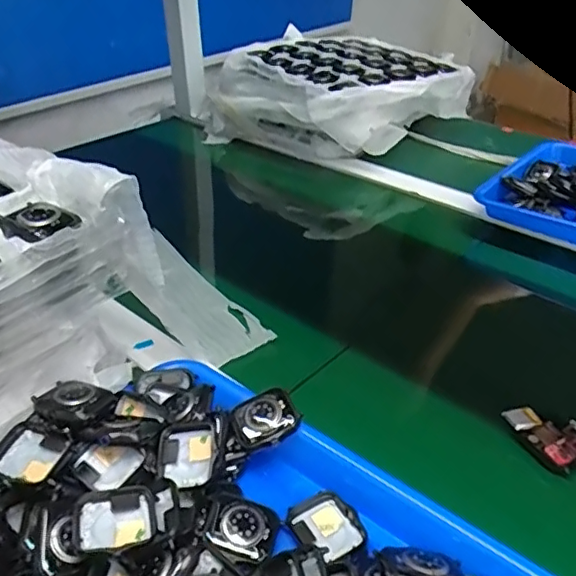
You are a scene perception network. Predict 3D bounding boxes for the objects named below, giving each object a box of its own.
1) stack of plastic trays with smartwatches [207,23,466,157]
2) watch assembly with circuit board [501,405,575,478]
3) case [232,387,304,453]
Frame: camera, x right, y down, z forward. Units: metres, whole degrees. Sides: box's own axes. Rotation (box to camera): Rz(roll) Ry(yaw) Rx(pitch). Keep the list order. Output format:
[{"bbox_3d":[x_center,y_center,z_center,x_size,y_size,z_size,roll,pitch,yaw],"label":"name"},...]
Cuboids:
[{"bbox_3d":[0.091,-0.310,0.929,0.294,0.116,0.320,28,44,35],"label":"stack of plastic trays with smartwatches"},{"bbox_3d":[0.184,0.105,0.417,0.037,0.014,0.053,-24,41,-29],"label":"watch assembly with circuit board"},{"bbox_3d":[-0.015,0.087,0.386,0.043,0.010,0.036,-33,58,-5],"label":"case"}]

